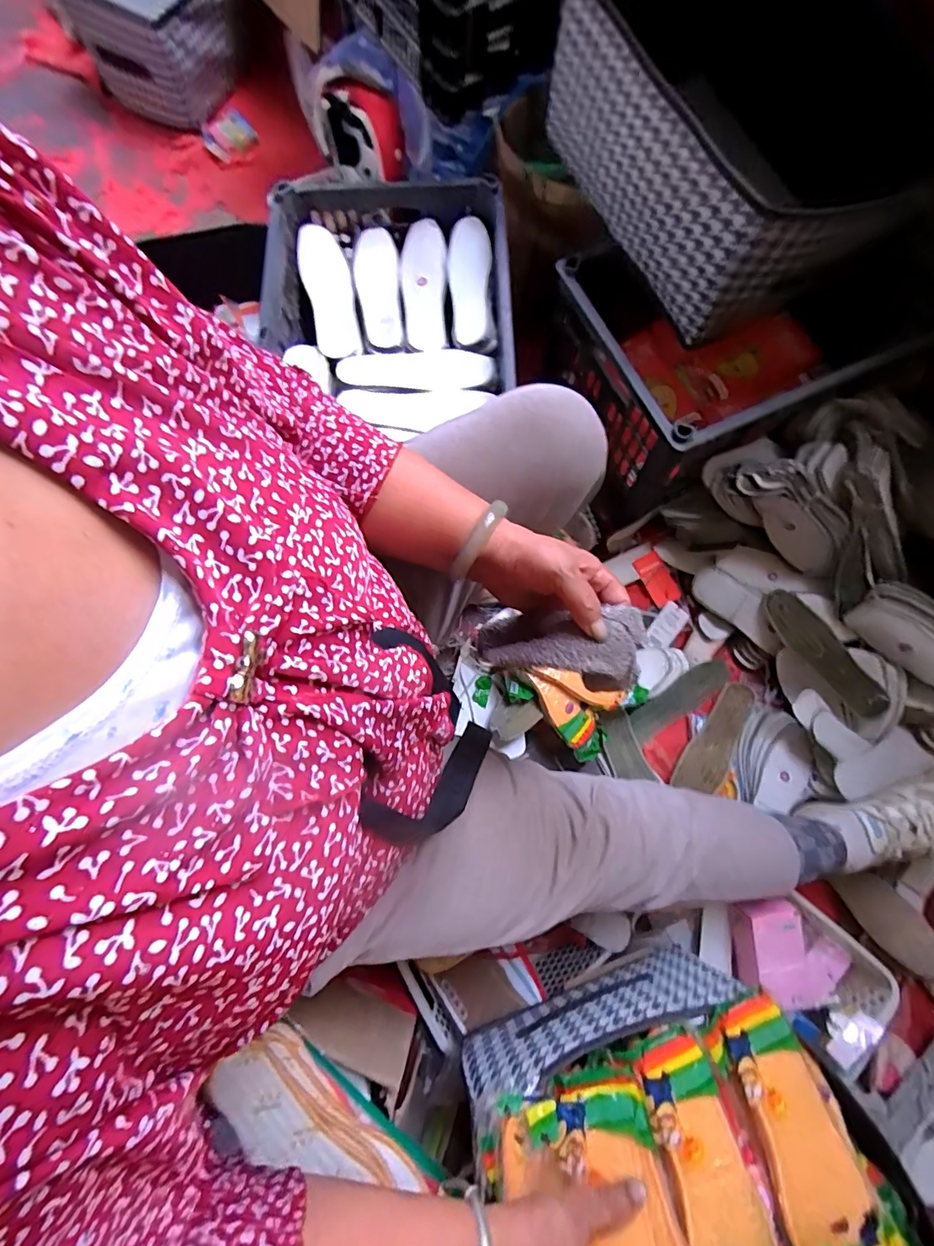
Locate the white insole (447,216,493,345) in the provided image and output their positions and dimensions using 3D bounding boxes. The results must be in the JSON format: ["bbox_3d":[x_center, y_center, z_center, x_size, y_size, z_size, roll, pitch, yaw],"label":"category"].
[{"bbox_3d":[0.004,-0.520,0.747,0.066,0.022,0.217,0,73,0],"label":"white insole"}]

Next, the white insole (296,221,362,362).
[{"bbox_3d":[-0.220,-0.528,0.789,0.074,0.020,0.204,-13,90,-4],"label":"white insole"}]

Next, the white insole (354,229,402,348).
[{"bbox_3d":[-0.140,-0.526,0.784,0.069,0.035,0.216,-8,73,-3],"label":"white insole"}]

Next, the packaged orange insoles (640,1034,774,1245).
[{"bbox_3d":[0.189,0.436,0.377,0.069,0.020,0.186,-9,73,-3],"label":"packaged orange insoles"}]

